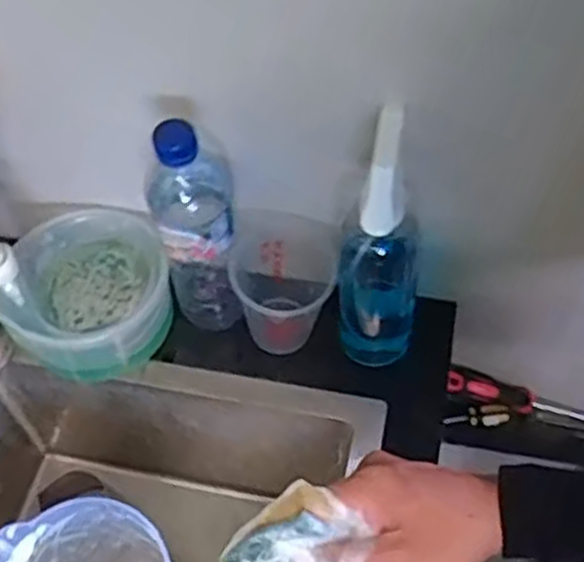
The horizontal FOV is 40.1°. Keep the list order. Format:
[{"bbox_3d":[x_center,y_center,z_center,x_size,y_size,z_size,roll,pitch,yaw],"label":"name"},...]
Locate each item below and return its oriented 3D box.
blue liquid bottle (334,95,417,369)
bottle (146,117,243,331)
[{"bbox_3d":[0.066,-0.022,0.595,0.064,0.289,0.055,5,55,8],"label":"blue liquid bottle"},{"bbox_3d":[-0.078,-0.038,0.657,0.065,0.224,0.066,-9,54,-3],"label":"bottle"}]

